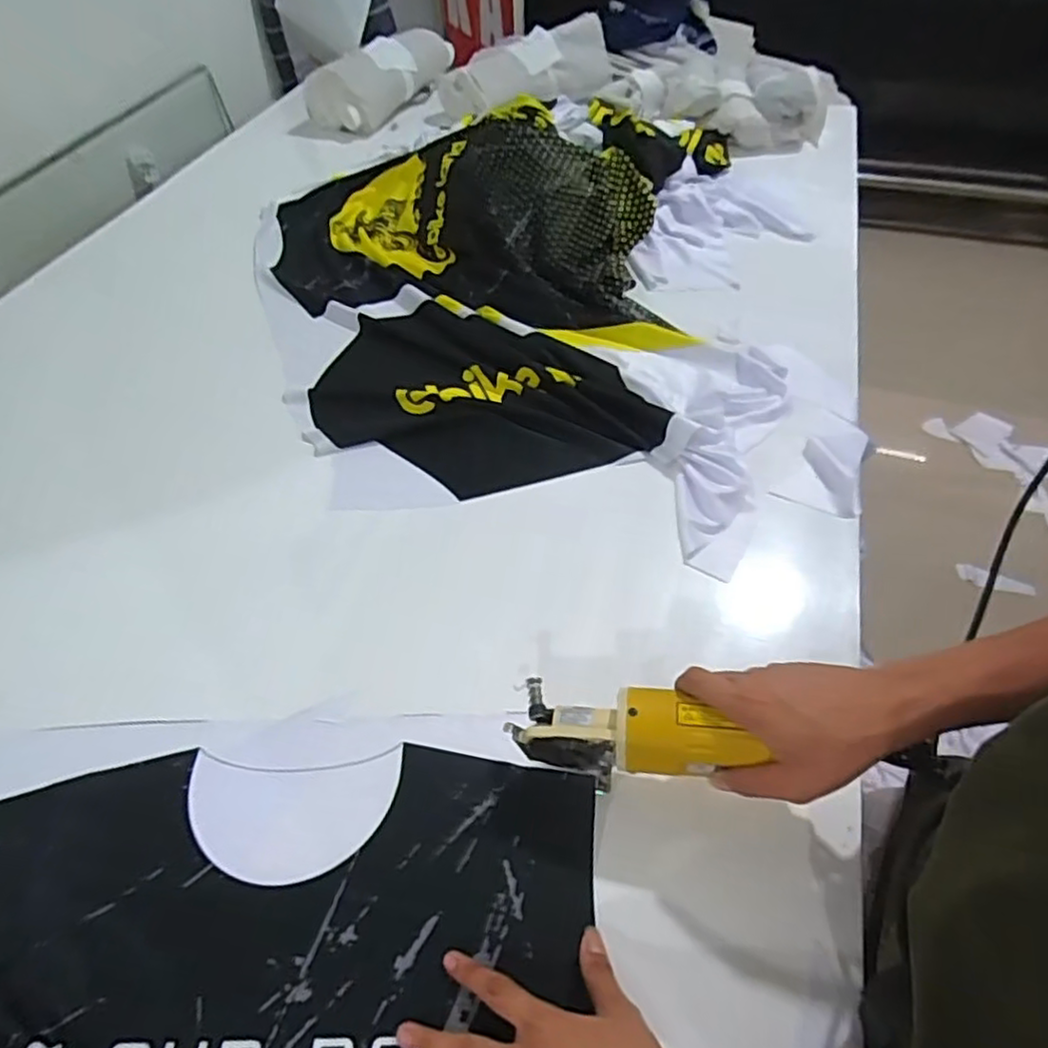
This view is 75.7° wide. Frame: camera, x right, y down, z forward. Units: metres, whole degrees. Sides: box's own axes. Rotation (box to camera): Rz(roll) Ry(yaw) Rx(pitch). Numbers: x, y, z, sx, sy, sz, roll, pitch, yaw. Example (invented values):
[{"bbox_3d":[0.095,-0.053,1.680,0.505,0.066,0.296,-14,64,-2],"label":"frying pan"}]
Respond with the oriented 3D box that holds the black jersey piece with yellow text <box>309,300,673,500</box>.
[{"bbox_3d":[-0.060,-0.158,0.817,0.429,0.025,0.261,25,55,21],"label":"black jersey piece with yellow text"}]

